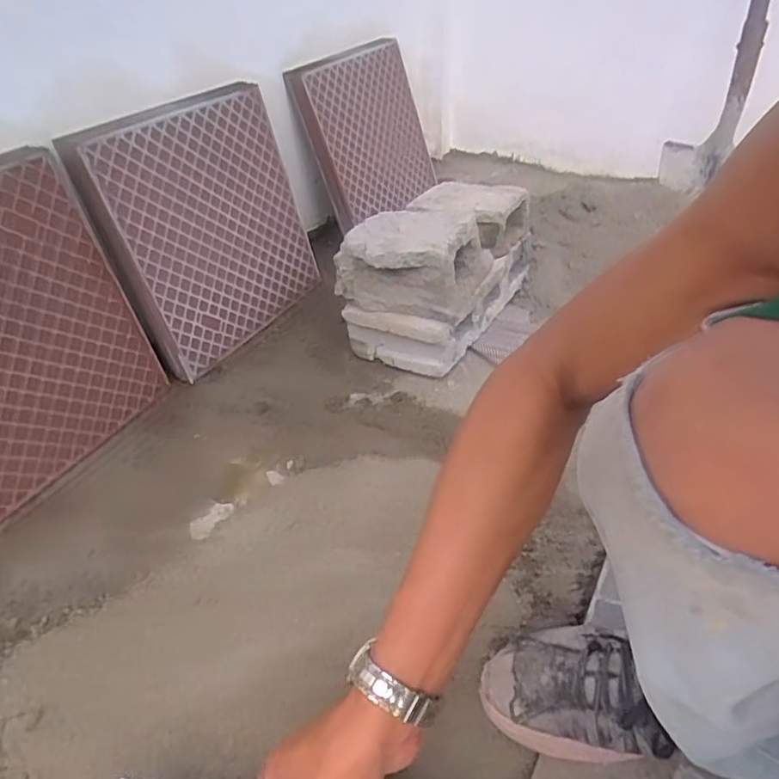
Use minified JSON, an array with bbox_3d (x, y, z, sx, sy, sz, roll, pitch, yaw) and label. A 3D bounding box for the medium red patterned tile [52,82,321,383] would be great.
[{"bbox_3d":[-0.275,-0.253,0.930,0.025,0.366,0.344,14,43,35],"label":"medium red patterned tile"}]

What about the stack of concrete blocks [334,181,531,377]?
[{"bbox_3d":[0.095,-0.211,1.006,0.187,0.216,0.364,22,46,24],"label":"stack of concrete blocks"}]

